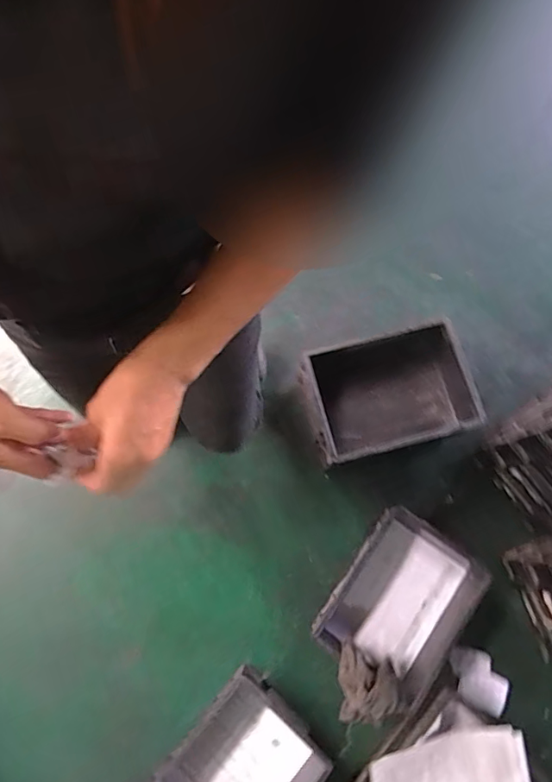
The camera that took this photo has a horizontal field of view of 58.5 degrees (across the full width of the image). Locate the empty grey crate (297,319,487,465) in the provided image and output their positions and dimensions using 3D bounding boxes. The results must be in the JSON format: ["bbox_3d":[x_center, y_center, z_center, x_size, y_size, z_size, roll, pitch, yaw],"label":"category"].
[{"bbox_3d":[0.253,0.003,1.118,0.347,0.140,0.251,-13,75,-5],"label":"empty grey crate"}]

